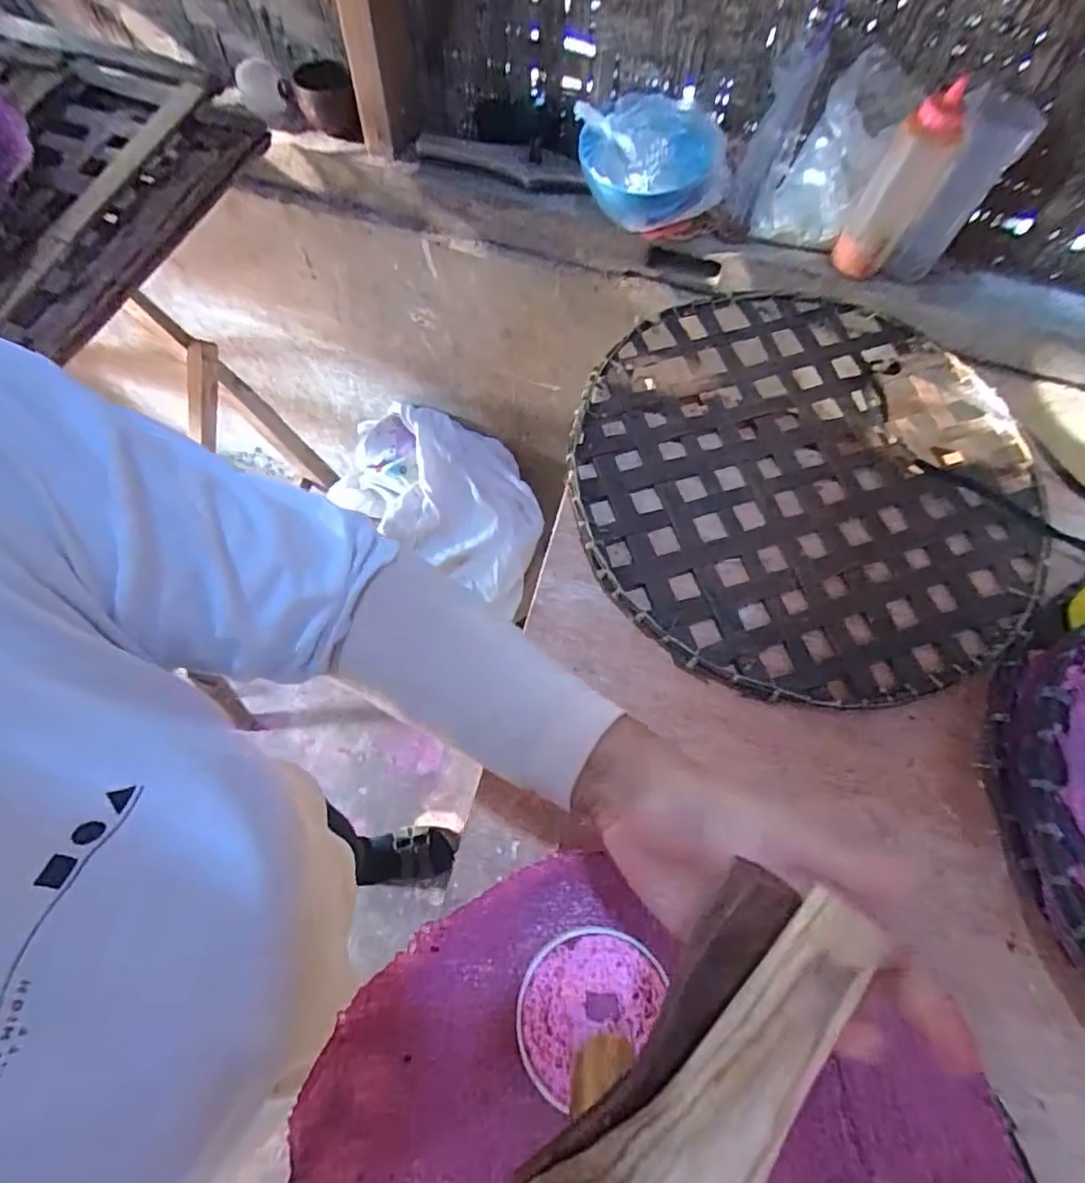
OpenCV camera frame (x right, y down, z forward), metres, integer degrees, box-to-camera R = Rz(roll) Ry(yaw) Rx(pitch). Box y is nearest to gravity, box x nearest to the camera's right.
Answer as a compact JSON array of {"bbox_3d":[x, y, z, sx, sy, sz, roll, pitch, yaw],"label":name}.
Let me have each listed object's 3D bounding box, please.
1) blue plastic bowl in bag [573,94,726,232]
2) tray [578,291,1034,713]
[{"bbox_3d":[0.126,-0.512,0.705,0.159,0.099,0.130,-14,67,-9],"label":"blue plastic bowl in bag"},{"bbox_3d":[0.215,-0.097,0.492,0.361,0.010,0.381,21,68,7],"label":"tray"}]

